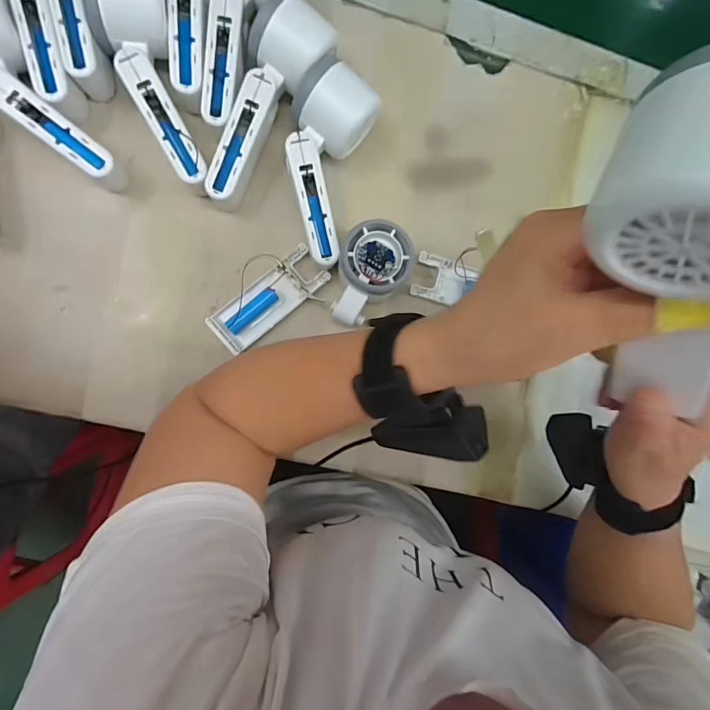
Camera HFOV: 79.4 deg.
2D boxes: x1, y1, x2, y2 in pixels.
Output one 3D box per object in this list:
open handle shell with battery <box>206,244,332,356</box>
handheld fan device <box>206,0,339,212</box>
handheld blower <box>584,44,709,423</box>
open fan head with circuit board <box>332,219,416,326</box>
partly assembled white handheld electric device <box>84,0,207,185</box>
[{"bbox_3d":[-0.072,-0.047,0.363,0.104,0.019,0.038,-40,96,-6],"label":"open handle shell with battery"},{"bbox_3d":[-0.074,-0.193,0.341,0.059,0.055,0.162,25,87,-8],"label":"handheld fan device"},{"bbox_3d":[0.125,-0.020,0.159,0.051,0.052,0.157,-40,137,-6],"label":"handheld blower"},{"bbox_3d":[0.012,-0.065,0.356,0.056,0.044,0.082,16,88,-9],"label":"open fan head with circuit board"},{"bbox_3d":[-0.160,-0.209,0.334,0.059,0.055,0.159,-11,93,-9],"label":"partly assembled white handheld electric device"}]

